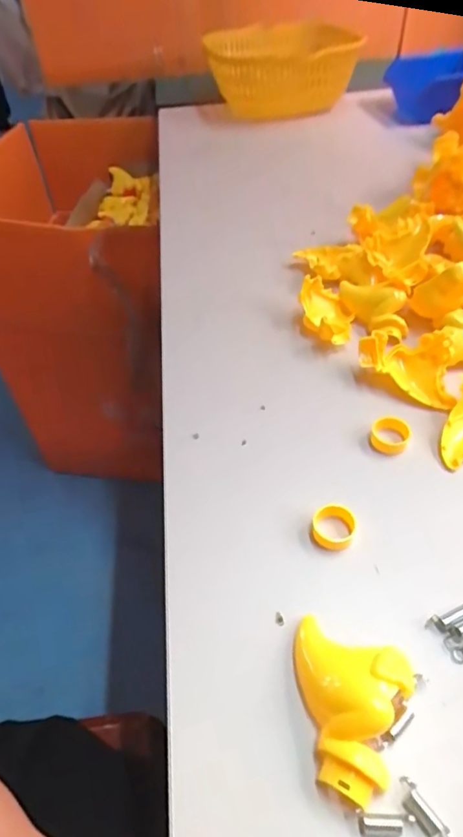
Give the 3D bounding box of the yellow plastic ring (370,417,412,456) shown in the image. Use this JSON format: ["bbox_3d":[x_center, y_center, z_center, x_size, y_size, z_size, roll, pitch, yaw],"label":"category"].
[{"bbox_3d":[0.109,0.012,0.348,0.026,0.015,0.023,18,51,19],"label":"yellow plastic ring"}]

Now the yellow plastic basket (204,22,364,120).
[{"bbox_3d":[0.067,-0.531,0.784,0.206,0.102,0.214,-8,48,-4],"label":"yellow plastic basket"}]

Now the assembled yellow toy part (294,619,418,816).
[{"bbox_3d":[0.052,0.132,0.235,0.054,0.023,0.065,15,50,17],"label":"assembled yellow toy part"}]

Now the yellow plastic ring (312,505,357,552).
[{"bbox_3d":[0.062,0.065,0.304,0.025,0.012,0.025,-2,48,2],"label":"yellow plastic ring"}]

